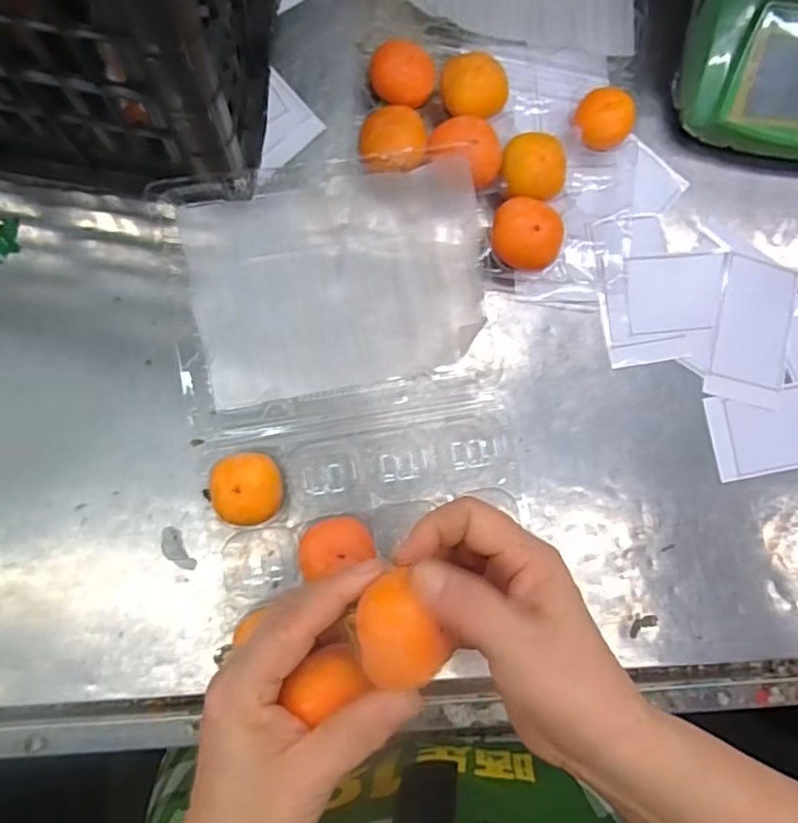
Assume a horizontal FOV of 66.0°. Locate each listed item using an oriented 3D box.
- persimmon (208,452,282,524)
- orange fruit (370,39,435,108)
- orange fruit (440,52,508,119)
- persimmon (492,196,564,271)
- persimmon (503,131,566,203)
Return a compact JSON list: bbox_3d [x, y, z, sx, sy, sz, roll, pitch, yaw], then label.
[{"bbox_3d":[-0.107,0.054,0.434,0.046,0.038,0.048,0,86,-6],"label":"persimmon"},{"bbox_3d":[0.002,-0.248,0.465,0.047,0.040,0.045,0,86,-6],"label":"orange fruit"},{"bbox_3d":[0.055,-0.242,0.469,0.047,0.042,0.044,0,86,-6],"label":"orange fruit"},{"bbox_3d":[0.095,-0.132,0.470,0.051,0.047,0.049,0,86,-6],"label":"persimmon"},{"bbox_3d":[0.100,-0.183,0.470,0.046,0.033,0.045,0,86,-6],"label":"persimmon"}]

